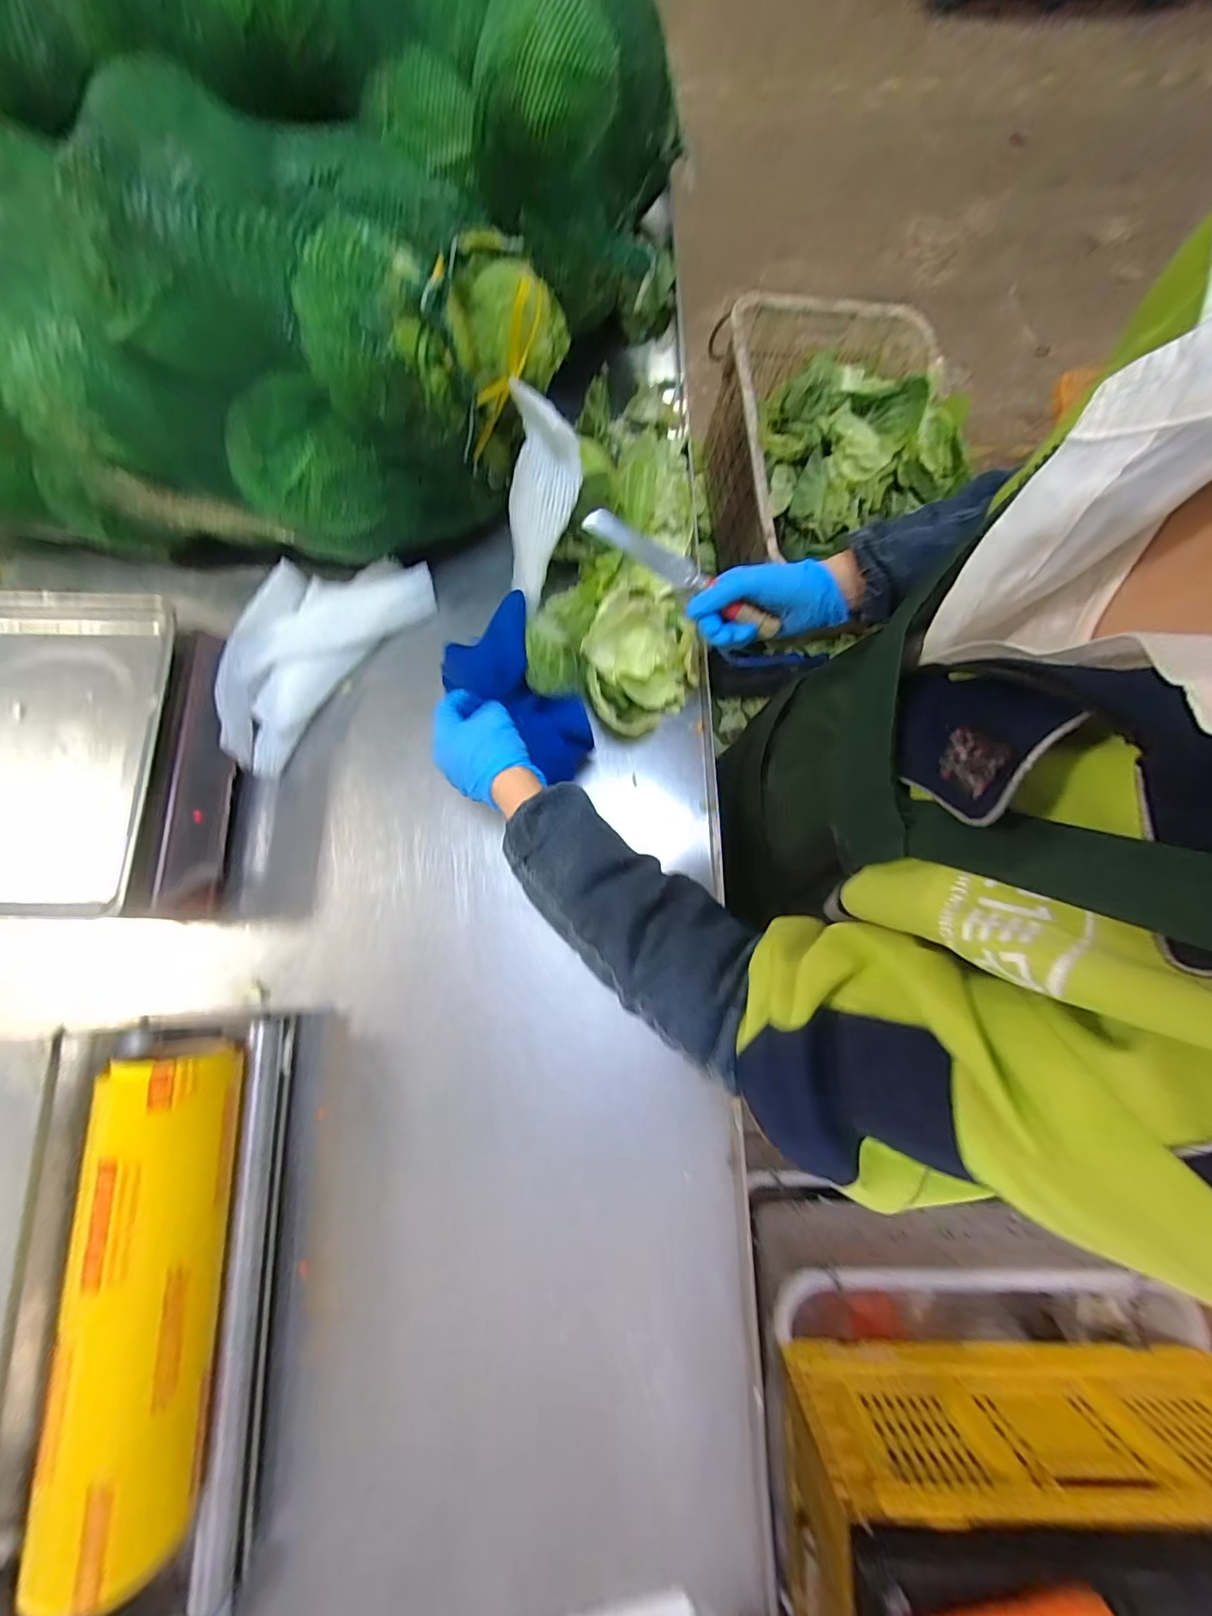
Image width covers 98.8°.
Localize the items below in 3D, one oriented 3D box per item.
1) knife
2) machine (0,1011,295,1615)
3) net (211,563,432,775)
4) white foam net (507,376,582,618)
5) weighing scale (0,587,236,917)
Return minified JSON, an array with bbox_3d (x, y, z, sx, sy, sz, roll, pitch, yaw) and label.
[{"bbox_3d":[0.072,-0.221,0.491,0.198,0.026,0.021,28,81,-7],"label":"knife"},{"bbox_3d":[-0.597,0.450,0.461,0.553,0.152,0.484,0,79,1],"label":"machine"},{"bbox_3d":[-0.348,-0.193,0.603,0.140,0.041,0.294,39,83,8],"label":"net"},{"bbox_3d":[-0.071,-0.318,0.555,0.072,0.197,0.020,18,38,4],"label":"white foam net"},{"bbox_3d":[-0.566,-0.046,0.564,0.276,0.114,0.342,-2,79,1],"label":"weighing scale"}]

